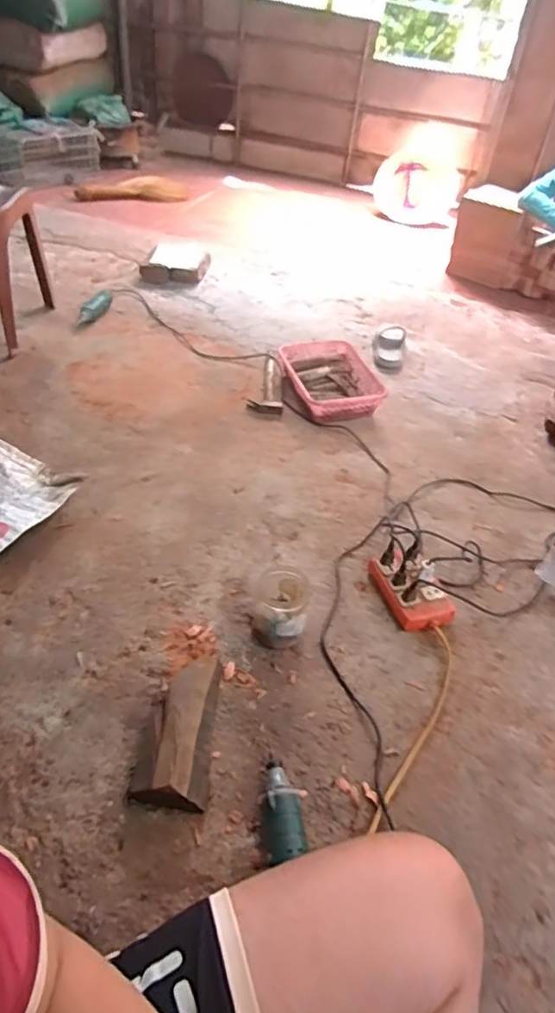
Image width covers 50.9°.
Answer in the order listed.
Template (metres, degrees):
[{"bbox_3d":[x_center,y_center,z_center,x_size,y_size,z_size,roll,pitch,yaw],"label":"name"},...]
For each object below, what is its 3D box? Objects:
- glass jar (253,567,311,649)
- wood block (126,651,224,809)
[{"bbox_3d":[0.007,0.174,1.041,0.102,0.108,0.117,10,44,2],"label":"glass jar"},{"bbox_3d":[-0.143,0.332,0.896,0.107,0.068,0.243,8,44,1],"label":"wood block"}]

